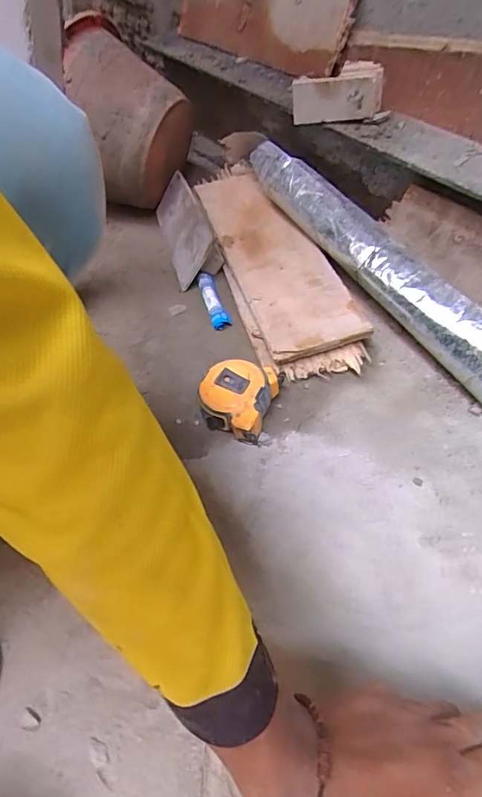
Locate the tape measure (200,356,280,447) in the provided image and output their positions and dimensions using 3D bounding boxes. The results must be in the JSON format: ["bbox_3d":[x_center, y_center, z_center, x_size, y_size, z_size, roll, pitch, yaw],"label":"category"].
[{"bbox_3d":[-0.005,0.000,0.505,0.073,0.038,0.077,17,57,15],"label":"tape measure"}]

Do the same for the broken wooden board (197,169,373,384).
[{"bbox_3d":[0.032,-0.201,0.644,0.120,0.032,0.406,-15,54,-7],"label":"broken wooden board"}]

